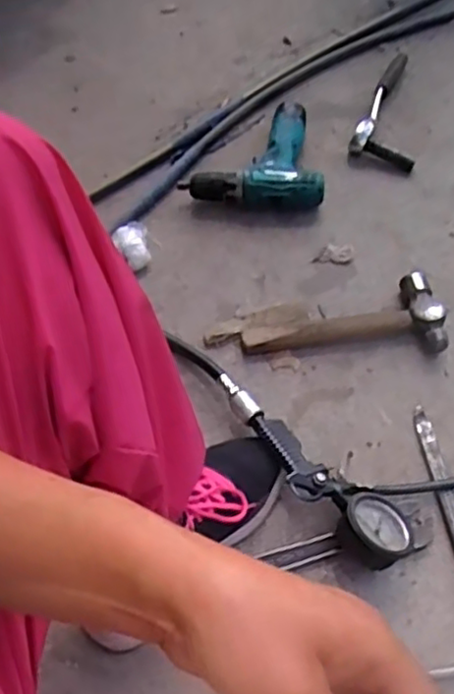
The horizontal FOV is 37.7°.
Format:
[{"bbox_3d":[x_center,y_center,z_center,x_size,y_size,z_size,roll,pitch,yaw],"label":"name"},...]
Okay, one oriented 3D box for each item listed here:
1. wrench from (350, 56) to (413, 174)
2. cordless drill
[{"bbox_3d":[0.267,-0.381,1.032,0.094,0.030,0.252,15,64,13],"label":"wrench"},{"bbox_3d":[0.032,-0.274,0.961,0.192,0.053,0.187,-7,61,1],"label":"cordless drill"}]

